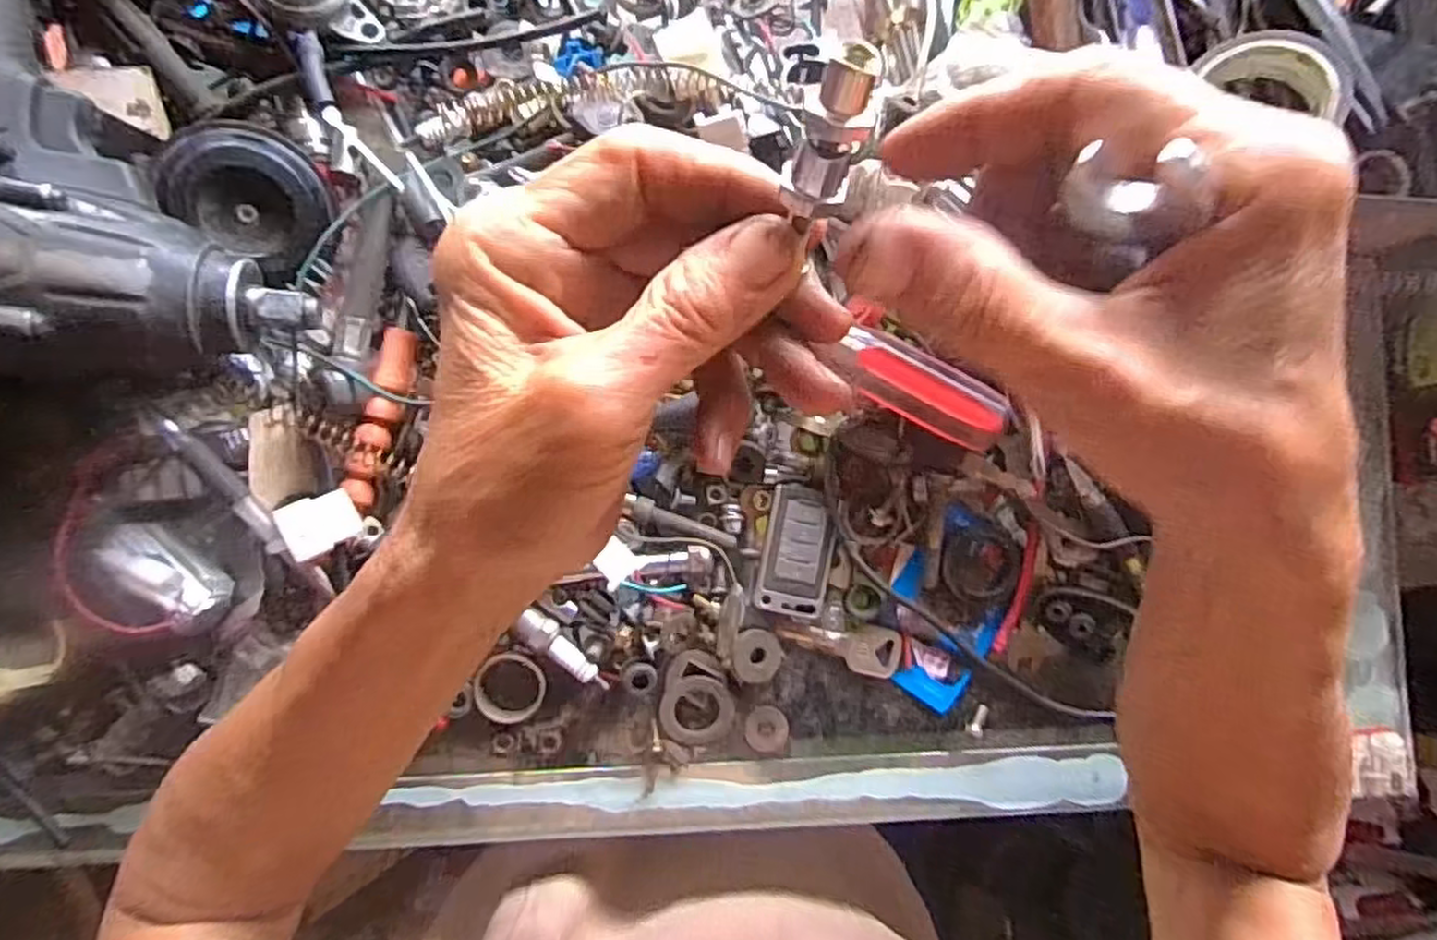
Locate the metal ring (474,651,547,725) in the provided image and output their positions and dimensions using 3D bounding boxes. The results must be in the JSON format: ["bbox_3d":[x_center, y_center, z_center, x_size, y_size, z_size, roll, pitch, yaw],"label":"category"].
[{"bbox_3d":[-0.093,0.097,0.327,0.030,0.008,0.032,0,89,-3],"label":"metal ring"}]

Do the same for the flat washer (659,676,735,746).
[{"bbox_3d":[-0.010,0.109,0.332,0.033,0.004,0.031,0,89,-3],"label":"flat washer"}]

